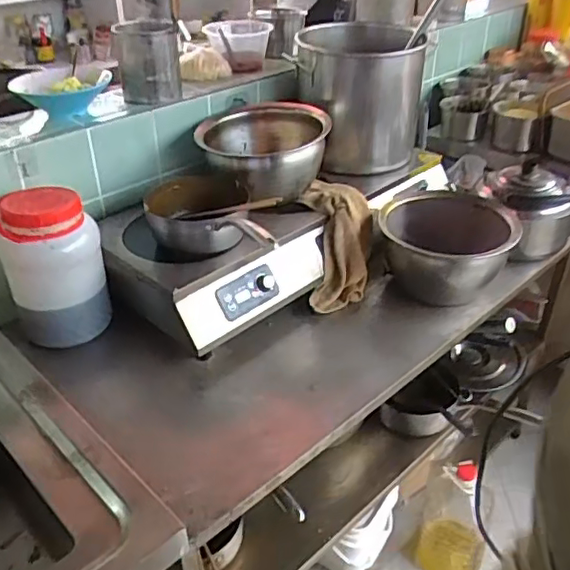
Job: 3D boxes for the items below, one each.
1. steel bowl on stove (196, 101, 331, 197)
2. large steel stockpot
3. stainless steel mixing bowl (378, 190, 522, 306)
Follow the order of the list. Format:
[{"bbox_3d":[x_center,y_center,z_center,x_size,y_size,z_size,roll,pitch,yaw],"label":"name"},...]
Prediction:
[{"bbox_3d":[-0.049,-0.289,1.306,0.261,0.153,0.275,-3,34,-3],"label":"steel bowl on stove"},{"bbox_3d":[0.172,-0.414,1.403,0.263,0.326,0.303,5,34,9],"label":"large steel stockpot"},{"bbox_3d":[0.338,-0.075,1.268,0.260,0.163,0.262,1,34,2],"label":"stainless steel mixing bowl"}]

